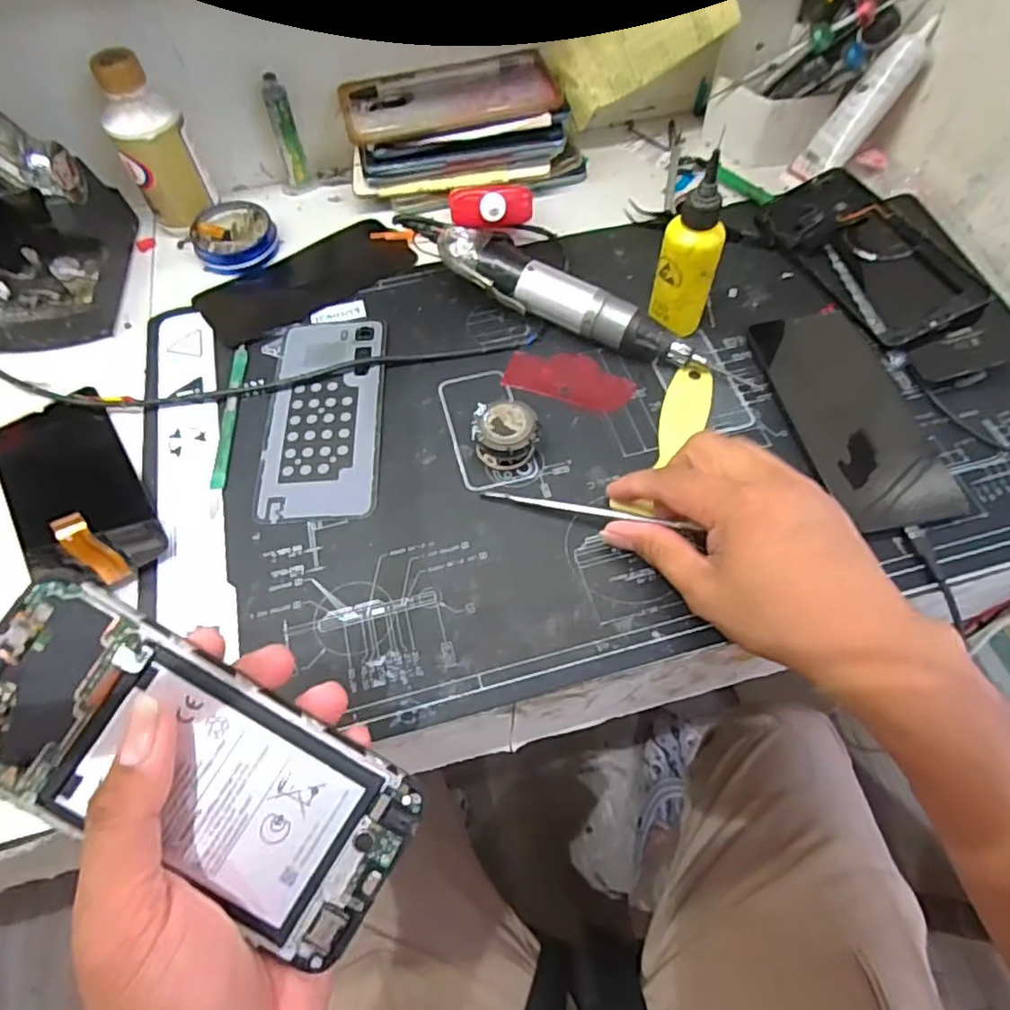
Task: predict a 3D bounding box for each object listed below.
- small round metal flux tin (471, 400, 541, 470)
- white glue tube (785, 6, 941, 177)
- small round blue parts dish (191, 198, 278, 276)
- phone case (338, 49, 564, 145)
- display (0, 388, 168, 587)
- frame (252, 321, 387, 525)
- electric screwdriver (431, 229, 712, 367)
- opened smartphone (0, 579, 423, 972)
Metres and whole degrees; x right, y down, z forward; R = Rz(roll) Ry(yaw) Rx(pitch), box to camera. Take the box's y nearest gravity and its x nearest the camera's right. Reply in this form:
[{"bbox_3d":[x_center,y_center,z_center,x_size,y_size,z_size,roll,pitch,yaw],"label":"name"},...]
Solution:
[{"bbox_3d":[0.001,-0.042,0.383,0.039,0.024,0.036,-1,61,1],"label":"small round metal flux tin"},{"bbox_3d":[0.271,-0.299,0.467,0.017,0.119,0.033,-1,54,-38],"label":"white glue tube"},{"bbox_3d":[-0.213,-0.212,0.490,0.060,0.021,0.067,-28,64,-13],"label":"small round blue parts dish"},{"bbox_3d":[-0.043,-0.318,0.482,0.161,0.018,0.079,-11,61,-5],"label":"phone case"},{"bbox_3d":[-0.268,-0.019,0.364,0.076,0.051,0.163,-32,65,-15],"label":"display"},{"bbox_3d":[-0.118,-0.062,0.410,0.073,0.004,0.159,-3,61,0],"label":"frame"},{"bbox_3d":[0.041,-0.136,0.424,0.187,0.045,0.033,29,66,16],"label":"electric screwdriver"},{"bbox_3d":[-0.112,0.094,0.220,0.159,0.004,0.069,32,81,-5],"label":"opened smartphone"}]

